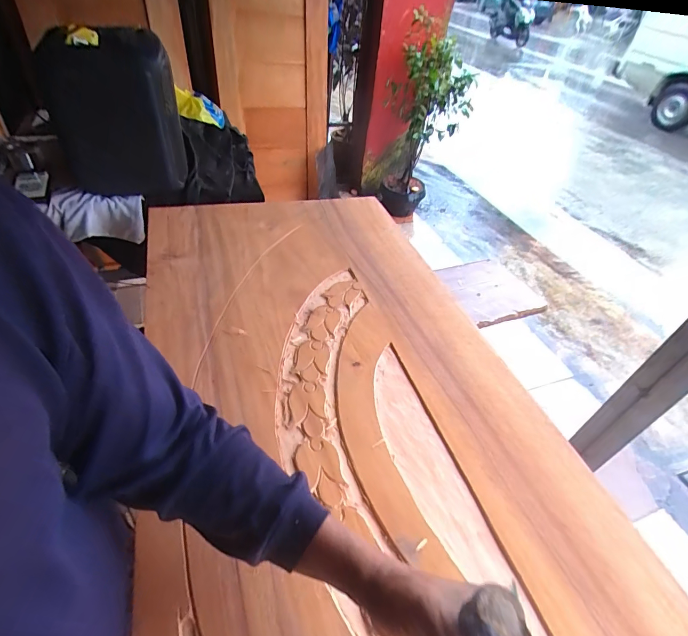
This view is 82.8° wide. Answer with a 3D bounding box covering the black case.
[{"bbox_3d":[-0.518,-0.448,0.898,0.259,0.339,0.119,-15,47,-23],"label":"black case"}]

